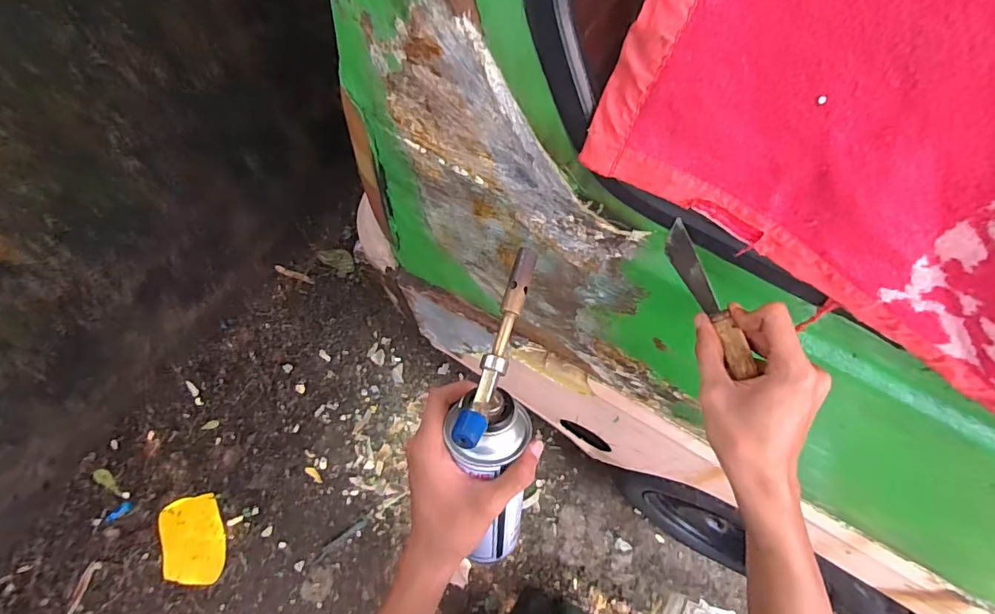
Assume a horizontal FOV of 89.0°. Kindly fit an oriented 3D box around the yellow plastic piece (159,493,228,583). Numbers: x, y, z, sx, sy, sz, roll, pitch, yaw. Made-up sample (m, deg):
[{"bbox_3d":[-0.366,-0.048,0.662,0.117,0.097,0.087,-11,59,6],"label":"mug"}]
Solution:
[{"bbox_3d":[-0.768,0.591,1.277,0.140,0.012,0.210,-14,69,-16],"label":"yellow plastic piece"}]

